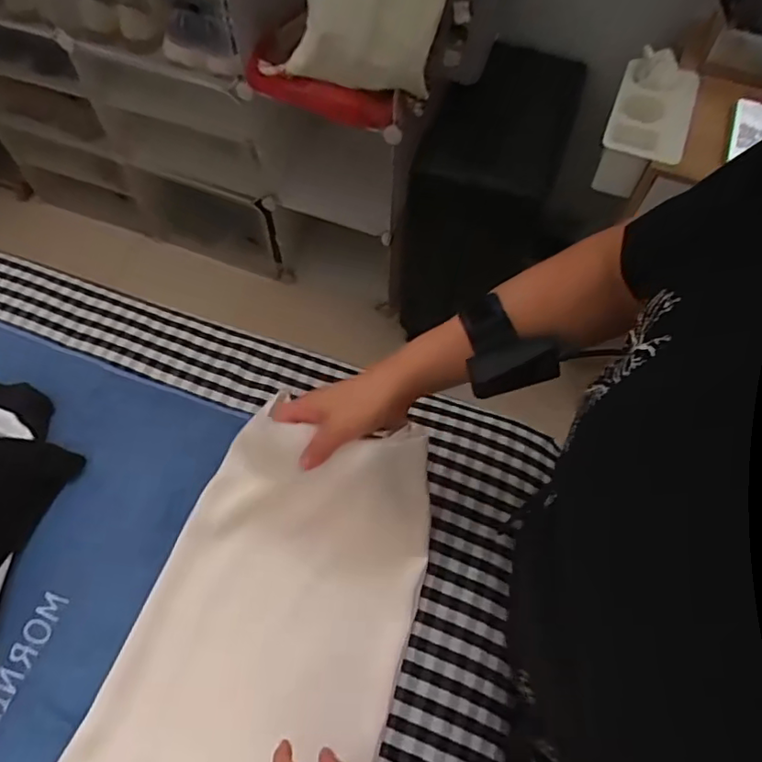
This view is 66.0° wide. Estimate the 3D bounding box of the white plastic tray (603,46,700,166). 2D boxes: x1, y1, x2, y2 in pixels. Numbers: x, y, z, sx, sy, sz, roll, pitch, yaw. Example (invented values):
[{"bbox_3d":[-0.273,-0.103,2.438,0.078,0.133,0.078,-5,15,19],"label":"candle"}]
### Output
[{"bbox_3d":[0.432,-0.434,0.928,0.116,0.040,0.199,20,67,9],"label":"white plastic tray"}]

